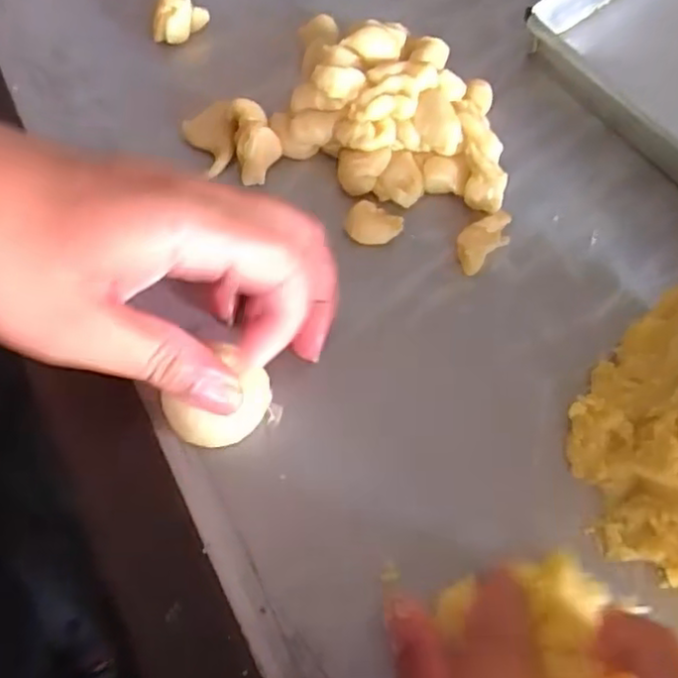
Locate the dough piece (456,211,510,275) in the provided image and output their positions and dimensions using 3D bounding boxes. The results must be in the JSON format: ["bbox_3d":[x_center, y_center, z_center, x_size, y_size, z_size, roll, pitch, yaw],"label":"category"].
[{"bbox_3d":[0.063,-0.043,0.303,0.015,0.018,0.028,41,70,17],"label":"dough piece"}]

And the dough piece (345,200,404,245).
[{"bbox_3d":[0.016,-0.050,0.306,0.025,0.013,0.017,9,64,3],"label":"dough piece"}]

